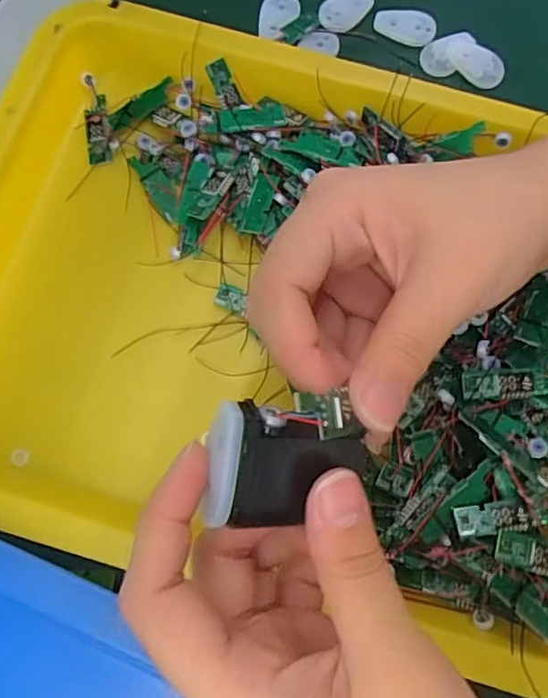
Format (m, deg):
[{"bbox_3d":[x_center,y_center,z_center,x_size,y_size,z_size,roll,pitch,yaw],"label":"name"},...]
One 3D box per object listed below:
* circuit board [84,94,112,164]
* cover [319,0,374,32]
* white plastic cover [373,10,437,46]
[{"bbox_3d":[-0.096,-0.120,0.315,0.012,0.004,0.043,-9,73,-4],"label":"circuit board"},{"bbox_3d":[0.044,-0.201,0.345,0.034,0.008,0.018,-26,75,-9],"label":"cover"},{"bbox_3d":[0.078,-0.192,0.346,0.036,0.006,0.017,14,72,3],"label":"white plastic cover"}]

